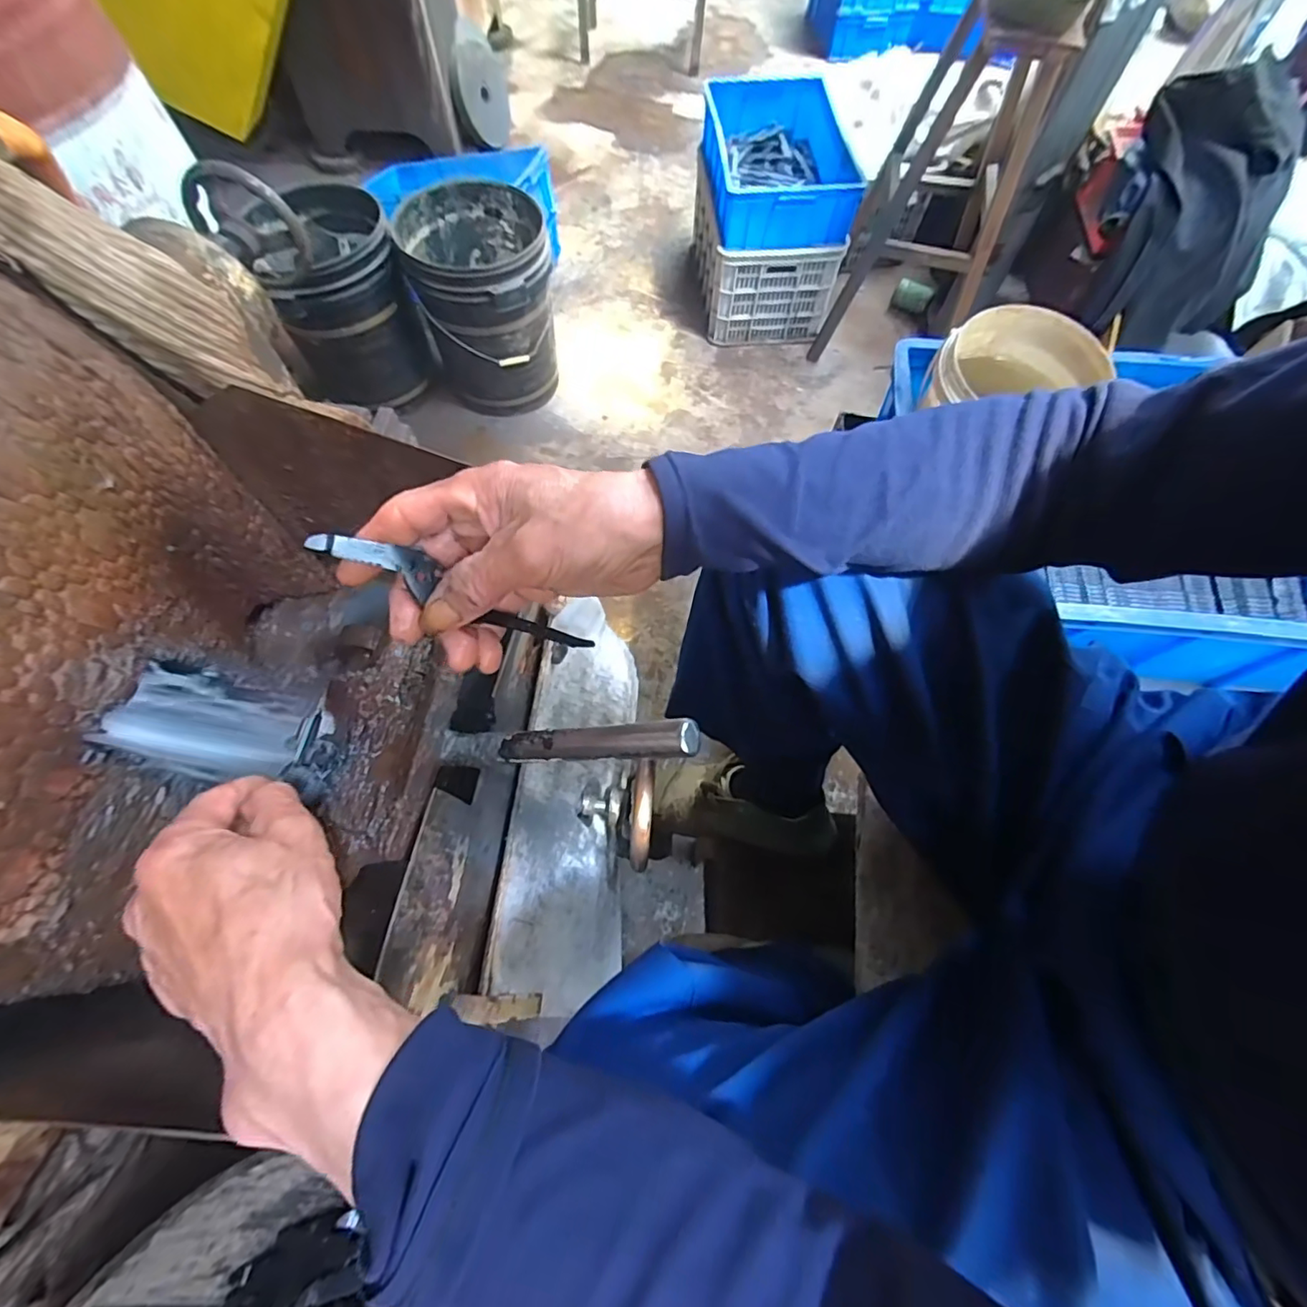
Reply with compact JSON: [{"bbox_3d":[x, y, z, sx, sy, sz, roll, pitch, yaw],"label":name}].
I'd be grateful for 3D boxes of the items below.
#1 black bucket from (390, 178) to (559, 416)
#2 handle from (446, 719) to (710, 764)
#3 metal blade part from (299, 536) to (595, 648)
[{"bbox_3d":[-0.436,-0.903,1.495,0.346,0.417,0.388,-18,67,-9],"label":"black bucket"},{"bbox_3d":[-0.056,0.052,0.322,0.180,0.017,0.019,-8,61,31],"label":"handle"},{"bbox_3d":[-0.094,-0.029,0.291,0.150,0.005,0.020,25,60,-35],"label":"metal blade part"}]

